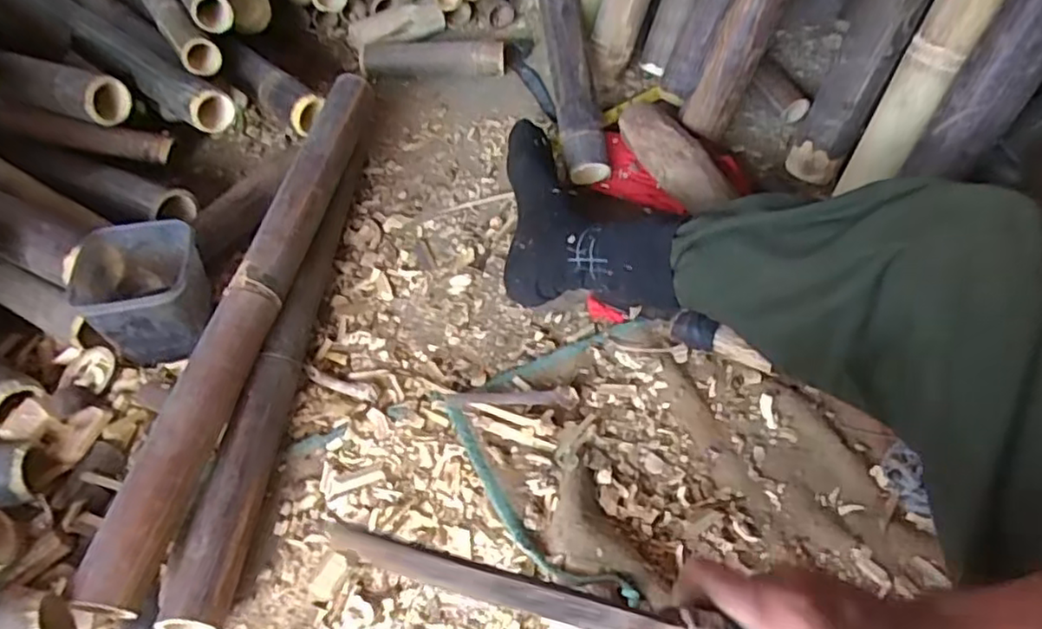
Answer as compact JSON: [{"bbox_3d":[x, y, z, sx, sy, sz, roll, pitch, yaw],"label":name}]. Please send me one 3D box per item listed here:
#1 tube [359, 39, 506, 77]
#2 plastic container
[{"bbox_3d":[-0.140,-0.413,1.063,0.231,0.056,0.063,1,52,3],"label":"tube"},{"bbox_3d":[-0.409,-0.020,0.715,0.124,0.100,0.111,-12,53,-7],"label":"plastic container"}]

